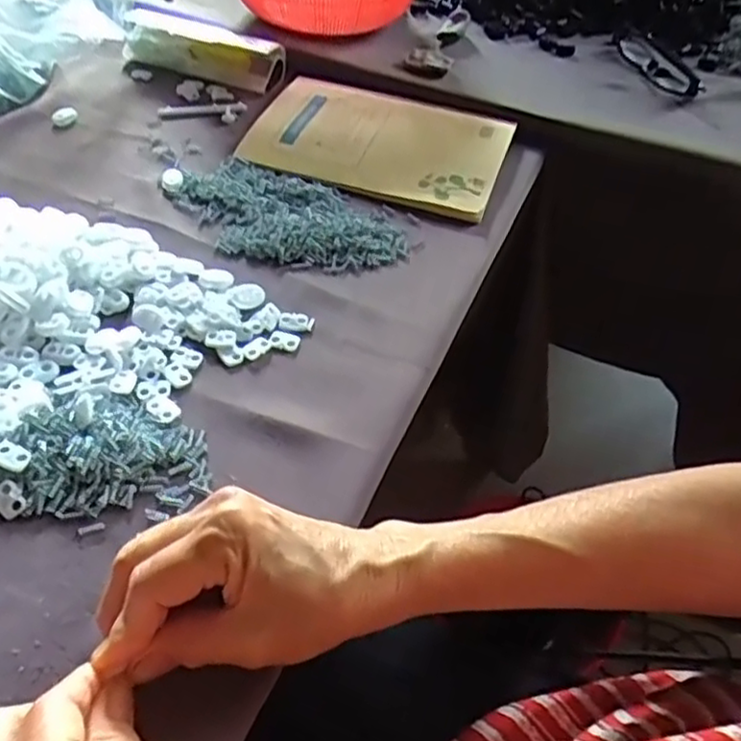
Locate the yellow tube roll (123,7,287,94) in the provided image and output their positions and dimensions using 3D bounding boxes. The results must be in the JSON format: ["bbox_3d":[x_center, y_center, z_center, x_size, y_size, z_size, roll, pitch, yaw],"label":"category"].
[{"bbox_3d":[-0.156,-0.296,0.639,0.150,0.040,0.034,15,48,8],"label":"yellow tube roll"}]

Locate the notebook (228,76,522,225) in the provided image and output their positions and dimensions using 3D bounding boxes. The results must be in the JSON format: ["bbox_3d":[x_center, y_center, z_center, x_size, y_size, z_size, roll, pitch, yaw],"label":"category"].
[{"bbox_3d":[0.009,-0.193,0.579,0.202,0.014,0.146,18,48,11],"label":"notebook"}]

